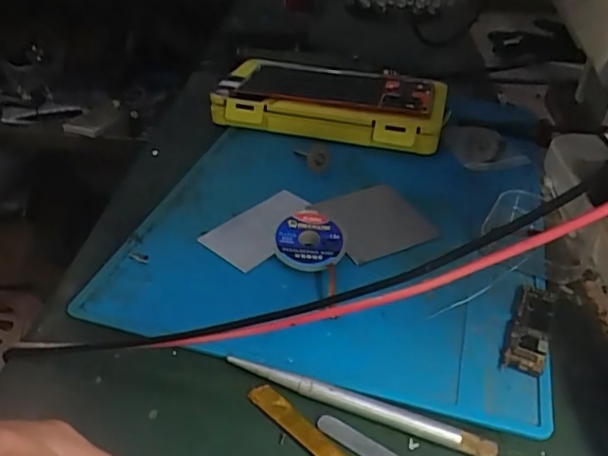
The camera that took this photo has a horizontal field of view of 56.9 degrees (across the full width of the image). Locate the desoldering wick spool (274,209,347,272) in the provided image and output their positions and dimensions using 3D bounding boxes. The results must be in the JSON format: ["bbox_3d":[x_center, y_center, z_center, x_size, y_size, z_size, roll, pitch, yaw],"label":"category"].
[{"bbox_3d":[0.005,0.009,0.337,0.040,0.018,0.040,0,37,0],"label":"desoldering wick spool"}]

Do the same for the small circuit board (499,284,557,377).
[{"bbox_3d":[0.119,0.052,0.294,0.020,0.006,0.060,16,39,20],"label":"small circuit board"}]

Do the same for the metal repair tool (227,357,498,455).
[{"bbox_3d":[0.023,0.080,0.257,0.125,0.008,0.008,15,39,19],"label":"metal repair tool"}]

